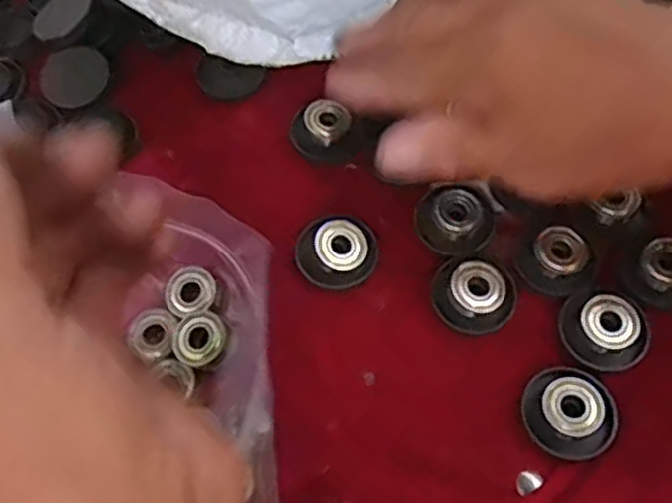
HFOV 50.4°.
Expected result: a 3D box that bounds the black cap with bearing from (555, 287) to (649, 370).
[{"bbox_3d":[0.102,0.028,0.269,0.030,0.008,0.032,-1,63,3],"label":"black cap with bearing"}]

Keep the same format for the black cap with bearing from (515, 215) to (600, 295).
[{"bbox_3d":[0.089,-0.001,0.283,0.029,0.008,0.030,-1,63,3],"label":"black cap with bearing"}]

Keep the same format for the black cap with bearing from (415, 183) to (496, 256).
[{"bbox_3d":[0.049,-0.013,0.295,0.031,0.015,0.028,35,70,19],"label":"black cap with bearing"}]

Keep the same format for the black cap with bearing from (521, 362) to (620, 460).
[{"bbox_3d":[0.084,0.058,0.258,0.031,0.012,0.032,-1,63,3],"label":"black cap with bearing"}]

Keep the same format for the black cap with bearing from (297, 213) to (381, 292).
[{"bbox_3d":[0.000,-0.001,0.291,0.031,0.016,0.030,-1,63,3],"label":"black cap with bearing"}]

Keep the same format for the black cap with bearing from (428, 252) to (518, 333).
[{"bbox_3d":[0.054,0.017,0.280,0.032,0.014,0.029,37,71,20],"label":"black cap with bearing"}]

